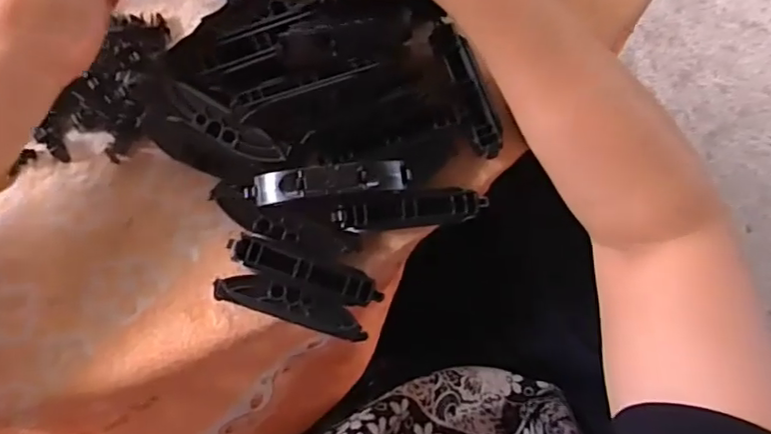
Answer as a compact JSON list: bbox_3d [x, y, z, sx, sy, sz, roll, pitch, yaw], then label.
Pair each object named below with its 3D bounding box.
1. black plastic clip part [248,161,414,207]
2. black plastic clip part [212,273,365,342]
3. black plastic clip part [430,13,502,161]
[{"bbox_3d":[-0.029,-0.018,0.288,0.082,0.020,0.015,-7,85,-7],"label":"black plastic clip part"},{"bbox_3d":[-0.047,0.045,0.298,0.078,0.016,0.020,19,82,-4],"label":"black plastic clip part"},{"bbox_3d":[0.046,-0.072,0.319,0.018,0.015,0.079,-22,87,-8],"label":"black plastic clip part"}]

